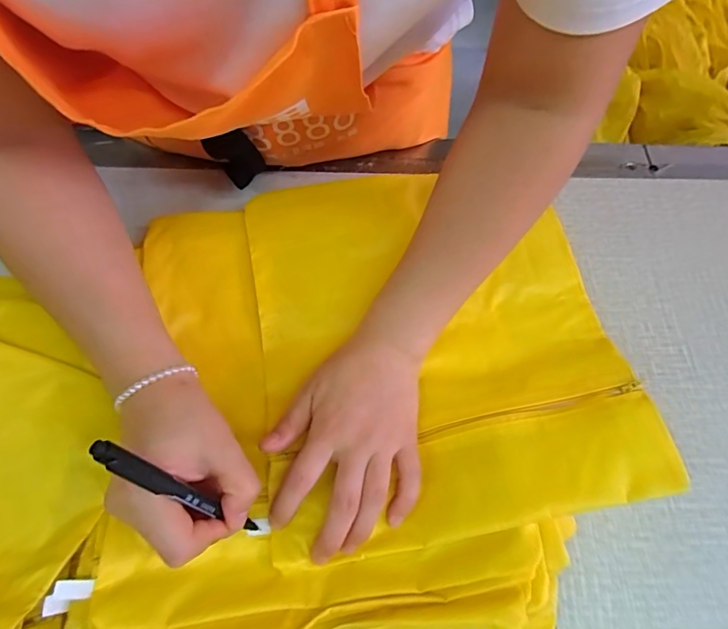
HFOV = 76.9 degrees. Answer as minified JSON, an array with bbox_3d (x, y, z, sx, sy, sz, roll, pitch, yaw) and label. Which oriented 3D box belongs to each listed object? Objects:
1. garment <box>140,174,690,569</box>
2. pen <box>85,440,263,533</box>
[{"bbox_3d":[0.014,0.016,0.342,0.326,0.058,0.283,-9,65,-7],"label":"garment"},{"bbox_3d":[-0.095,0.100,0.251,0.009,0.129,0.009,13,60,36],"label":"pen"}]

